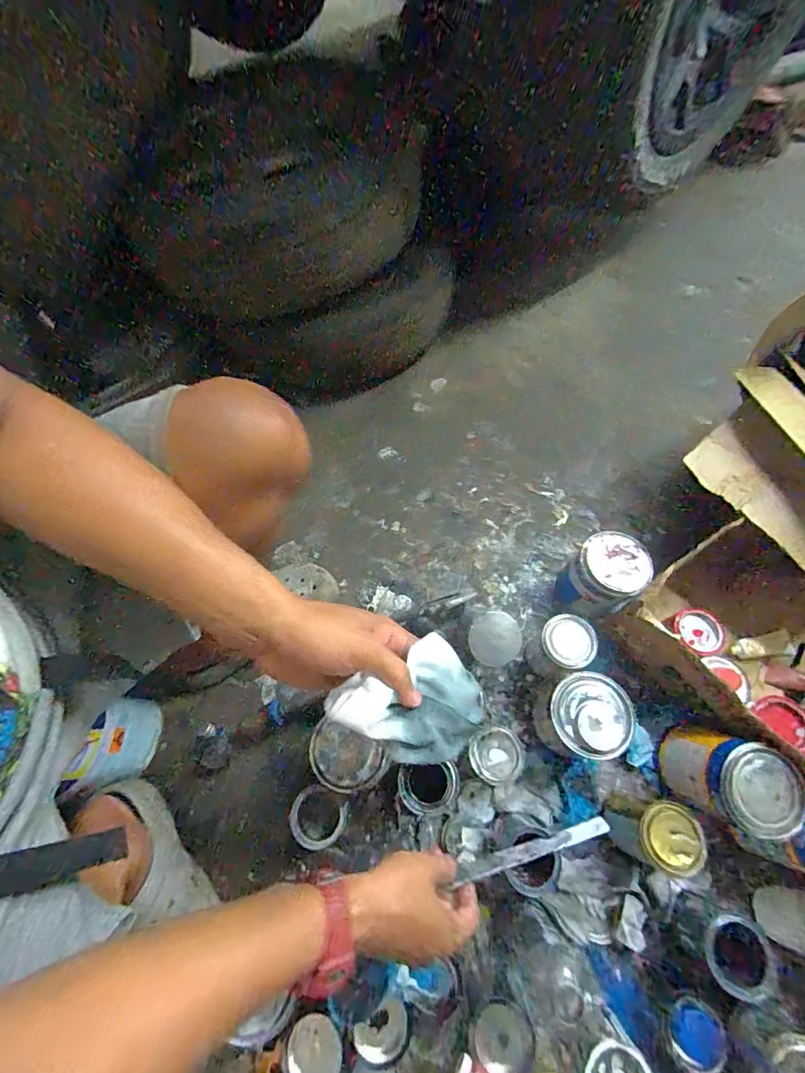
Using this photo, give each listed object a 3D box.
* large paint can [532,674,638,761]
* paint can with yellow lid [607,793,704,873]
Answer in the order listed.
[{"bbox_3d":[0.244,0.253,0.609,0.090,0.151,0.096,-1,65,1],"label":"large paint can"},{"bbox_3d":[0.313,0.376,0.544,0.071,0.117,0.067,-1,65,1],"label":"paint can with yellow lid"}]

